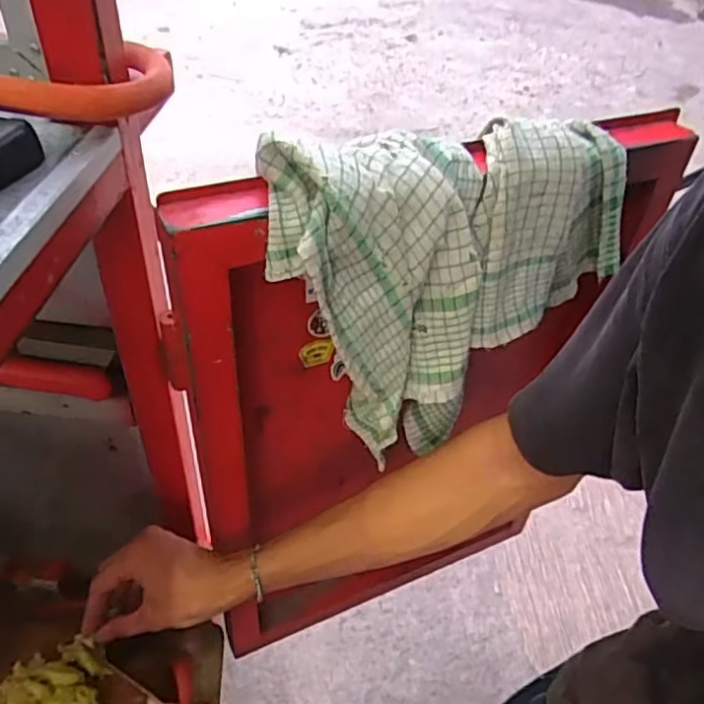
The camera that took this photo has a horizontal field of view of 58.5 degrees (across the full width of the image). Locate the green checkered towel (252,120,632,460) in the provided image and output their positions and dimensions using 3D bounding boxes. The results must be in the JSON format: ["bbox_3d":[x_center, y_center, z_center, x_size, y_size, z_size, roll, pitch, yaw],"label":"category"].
[{"bbox_3d":[0.078,-0.044,0.491,0.286,0.245,0.099,-17,48,-22],"label":"green checkered towel"}]

